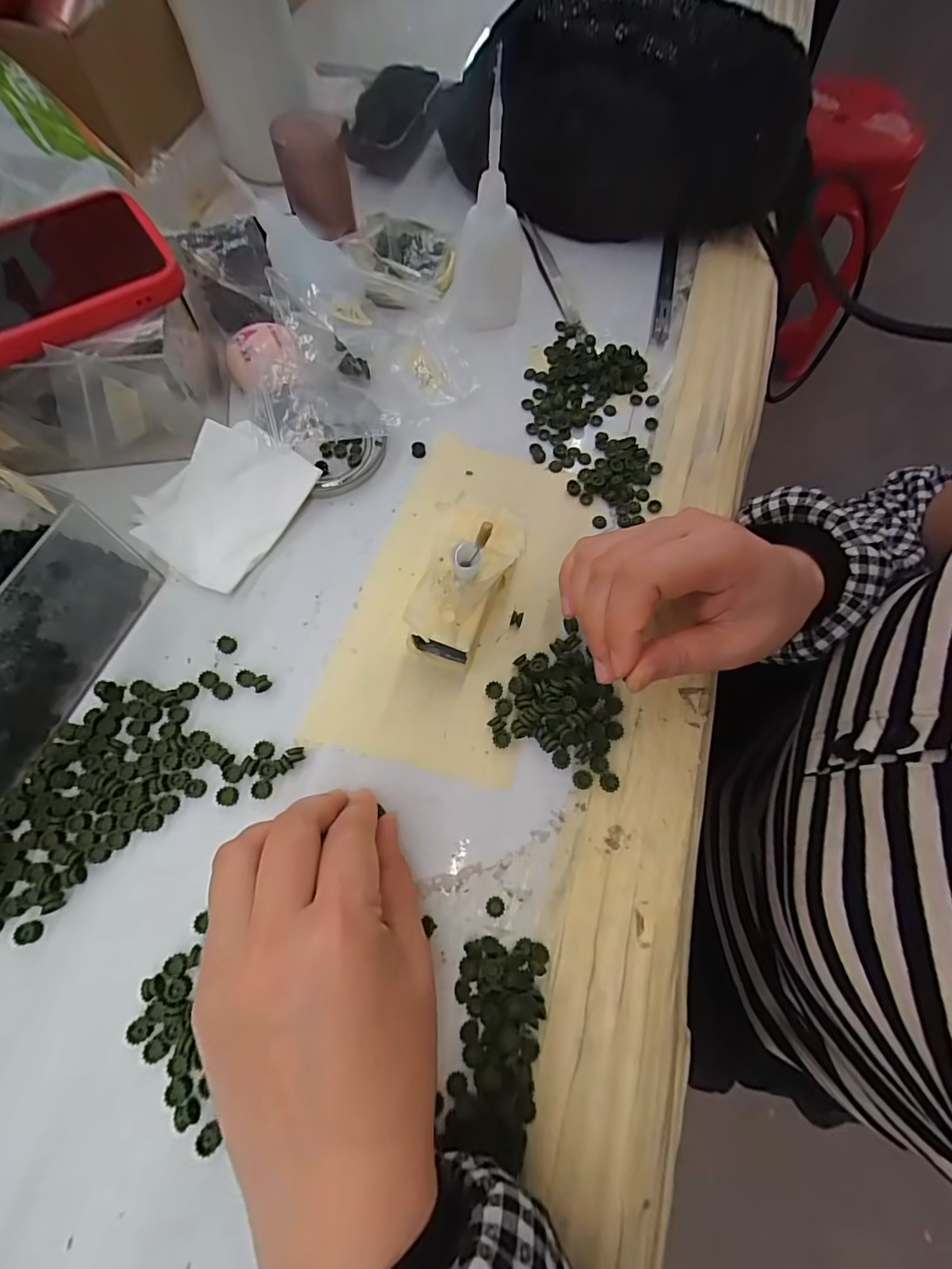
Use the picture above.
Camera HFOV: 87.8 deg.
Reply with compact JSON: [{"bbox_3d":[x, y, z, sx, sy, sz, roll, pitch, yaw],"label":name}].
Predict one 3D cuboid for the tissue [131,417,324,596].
[{"bbox_3d":[-0.139,-0.074,0.275,0.068,0.026,0.088,36,72,10],"label":"tissue"}]

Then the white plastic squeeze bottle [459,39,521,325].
[{"bbox_3d":[0.011,-0.245,0.298,0.041,0.106,0.034,8,70,0],"label":"white plastic squeeze bottle"}]

